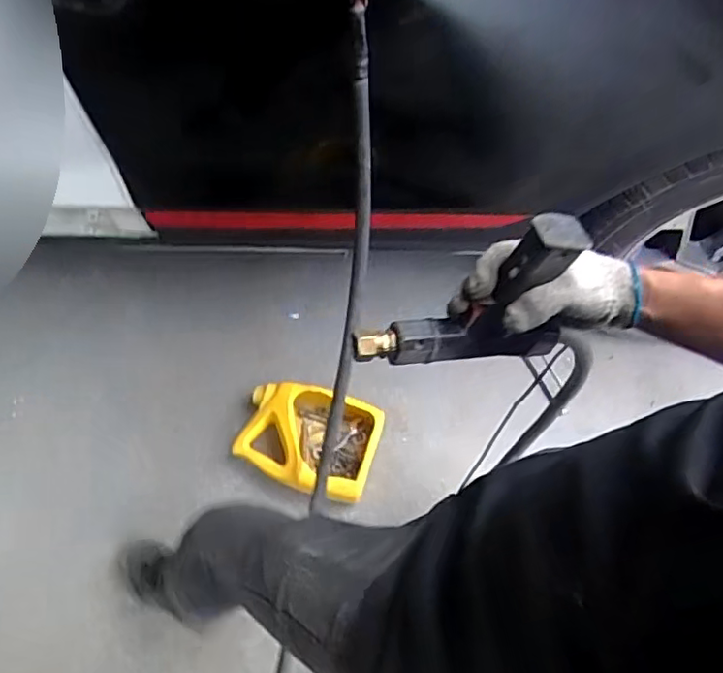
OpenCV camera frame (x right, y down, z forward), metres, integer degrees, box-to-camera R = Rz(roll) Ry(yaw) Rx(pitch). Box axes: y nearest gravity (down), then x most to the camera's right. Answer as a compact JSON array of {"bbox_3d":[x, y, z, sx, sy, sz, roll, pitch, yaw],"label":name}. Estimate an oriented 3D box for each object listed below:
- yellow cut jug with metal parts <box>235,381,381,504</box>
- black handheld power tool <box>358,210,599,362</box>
[{"bbox_3d":[-0.110,0.213,1.292,0.294,0.114,0.225,20,67,7],"label":"yellow cut jug with metal parts"},{"bbox_3d":[0.087,-0.030,0.513,0.190,0.146,0.058,-8,66,-5],"label":"black handheld power tool"}]

